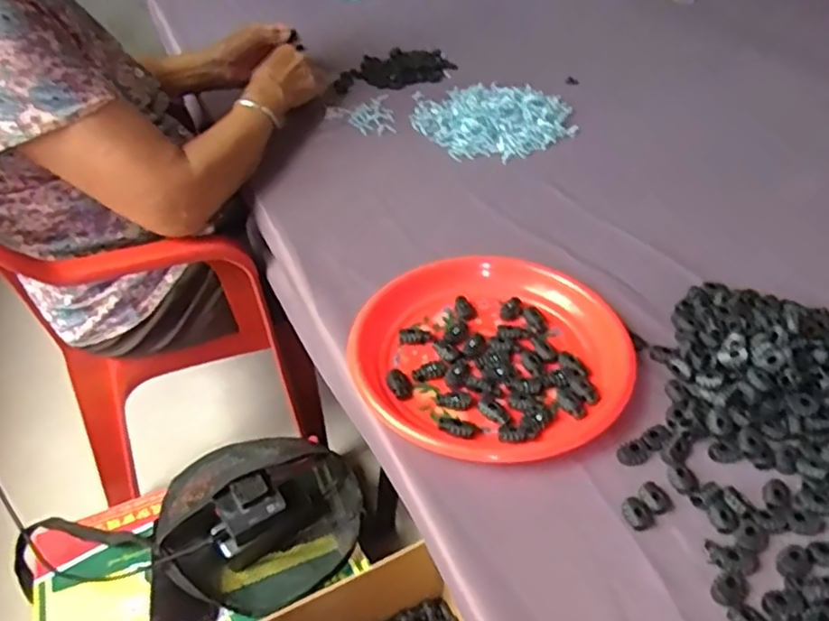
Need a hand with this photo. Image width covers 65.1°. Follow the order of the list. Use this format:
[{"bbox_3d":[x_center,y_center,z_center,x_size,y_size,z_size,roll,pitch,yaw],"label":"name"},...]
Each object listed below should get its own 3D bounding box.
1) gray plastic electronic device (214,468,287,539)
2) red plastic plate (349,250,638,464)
[{"bbox_3d":[-0.219,0.256,0.864,0.080,0.035,0.064,-30,69,-12],"label":"gray plastic electronic device"},{"bbox_3d":[0.065,0.031,0.545,0.221,0.038,0.203,0,43,0],"label":"red plastic plate"}]

